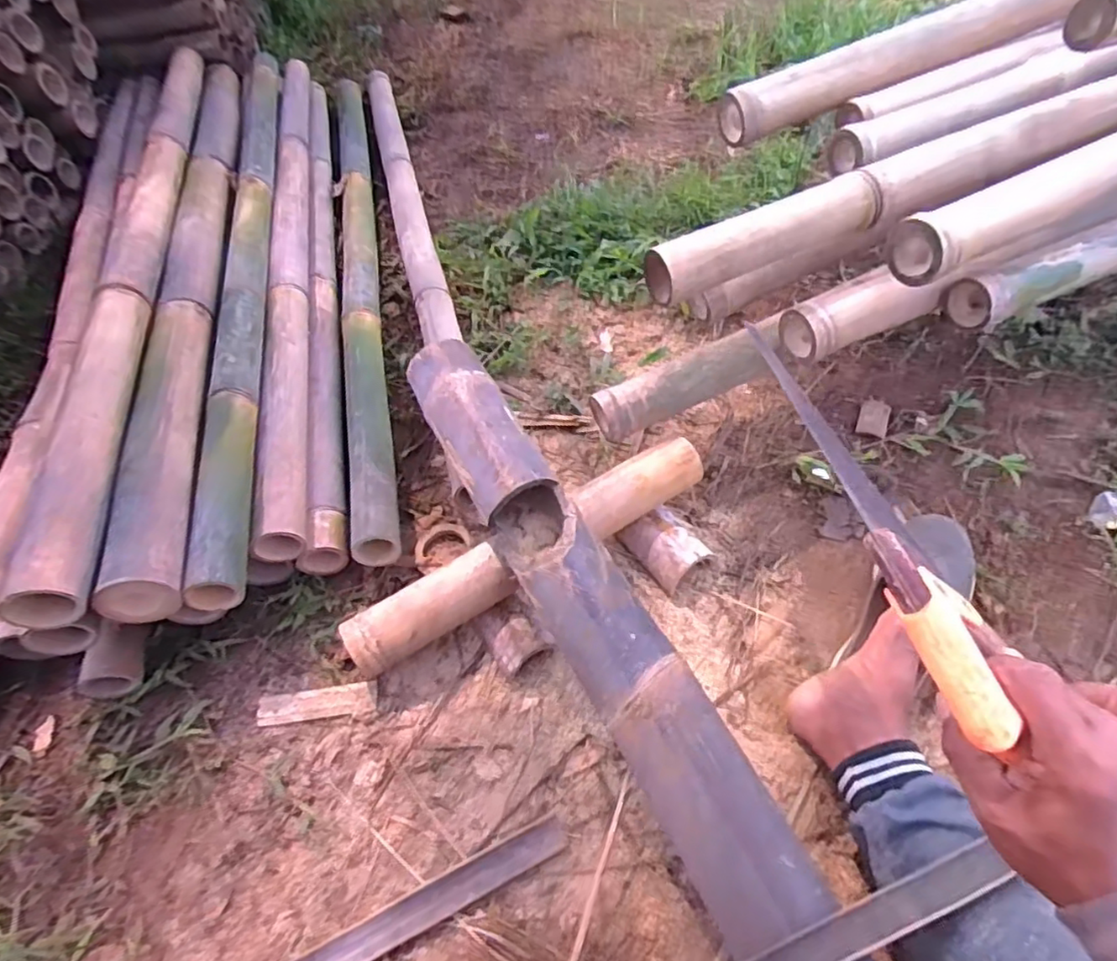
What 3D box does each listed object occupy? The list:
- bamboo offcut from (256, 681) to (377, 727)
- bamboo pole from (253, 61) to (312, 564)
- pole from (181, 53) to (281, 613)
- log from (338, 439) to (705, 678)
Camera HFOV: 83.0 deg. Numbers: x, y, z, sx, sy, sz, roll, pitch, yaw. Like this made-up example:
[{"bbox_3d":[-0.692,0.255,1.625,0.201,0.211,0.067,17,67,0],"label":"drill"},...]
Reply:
[{"bbox_3d":[-0.284,0.264,0.743,0.133,0.013,0.037,-8,51,-1],"label":"bamboo offcut"},{"bbox_3d":[-0.534,-0.522,1.277,0.067,0.072,1.643,-14,51,-6],"label":"bamboo pole"},{"bbox_3d":[-0.564,-0.435,1.158,0.069,0.054,1.522,-14,51,-6],"label":"pole"},{"bbox_3d":[-0.031,0.081,0.779,0.487,0.076,0.074,-28,54,-16],"label":"log"}]

